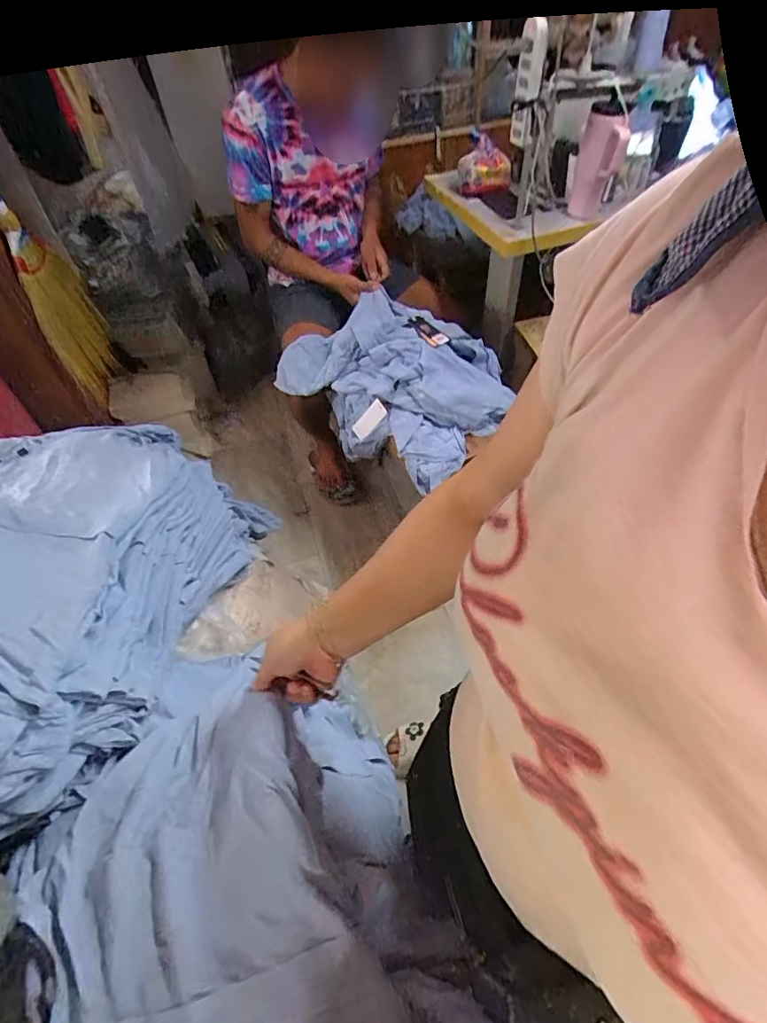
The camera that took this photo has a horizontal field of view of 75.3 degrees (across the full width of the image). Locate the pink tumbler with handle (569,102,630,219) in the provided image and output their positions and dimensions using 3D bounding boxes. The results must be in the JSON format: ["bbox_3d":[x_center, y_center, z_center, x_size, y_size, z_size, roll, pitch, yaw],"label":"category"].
[{"bbox_3d":[0.508,-0.817,1.172,0.098,0.209,0.084,14,54,16],"label":"pink tumbler with handle"}]

